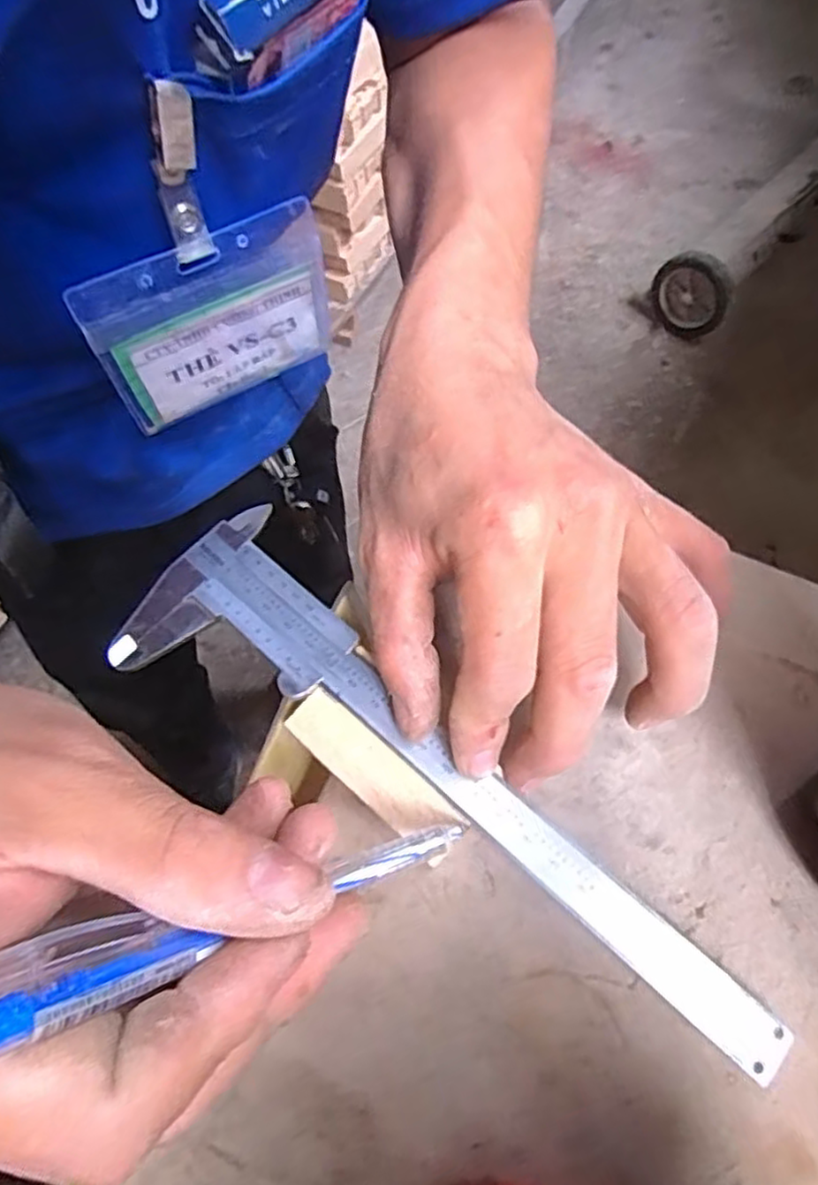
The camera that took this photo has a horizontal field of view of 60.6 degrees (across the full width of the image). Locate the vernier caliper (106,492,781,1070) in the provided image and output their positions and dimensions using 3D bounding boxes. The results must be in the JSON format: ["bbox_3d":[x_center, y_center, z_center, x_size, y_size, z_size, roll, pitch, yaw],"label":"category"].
[{"bbox_3d":[0.005,0.058,0.212,0.222,0.014,0.061,37,72,15],"label":"vernier caliper"}]

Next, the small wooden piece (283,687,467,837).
[{"bbox_3d":[-0.012,0.054,0.214,0.058,0.004,0.018,37,71,15],"label":"small wooden piece"}]

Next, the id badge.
[{"bbox_3d":[-0.082,-0.115,0.301,0.101,0.083,0.008,-29,69,-12],"label":"id badge"}]

